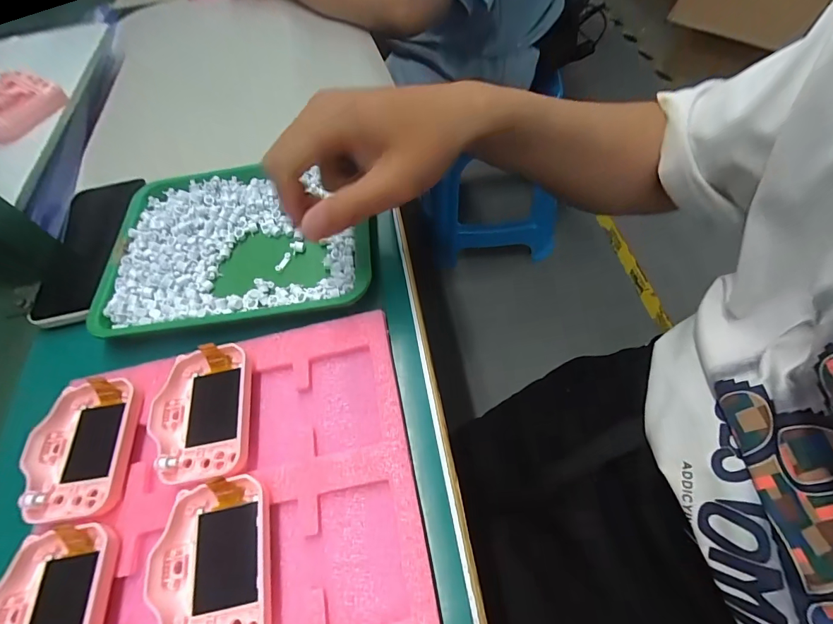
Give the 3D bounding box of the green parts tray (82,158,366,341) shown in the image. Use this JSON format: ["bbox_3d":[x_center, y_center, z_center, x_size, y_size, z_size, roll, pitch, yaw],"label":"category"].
[{"bbox_3d":[-0.146,-0.060,0.335,0.209,0.026,0.163,-8,60,2],"label":"green parts tray"}]

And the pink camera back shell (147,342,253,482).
[{"bbox_3d":[-0.136,0.063,0.257,0.059,0.015,0.080,-9,60,1],"label":"pink camera back shell"}]

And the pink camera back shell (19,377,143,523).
[{"bbox_3d":[-0.212,0.084,0.253,0.060,0.011,0.081,-6,60,3],"label":"pink camera back shell"}]

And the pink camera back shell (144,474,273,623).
[{"bbox_3d":[-0.108,0.135,0.212,0.058,0.015,0.082,-14,60,-1],"label":"pink camera back shell"}]

